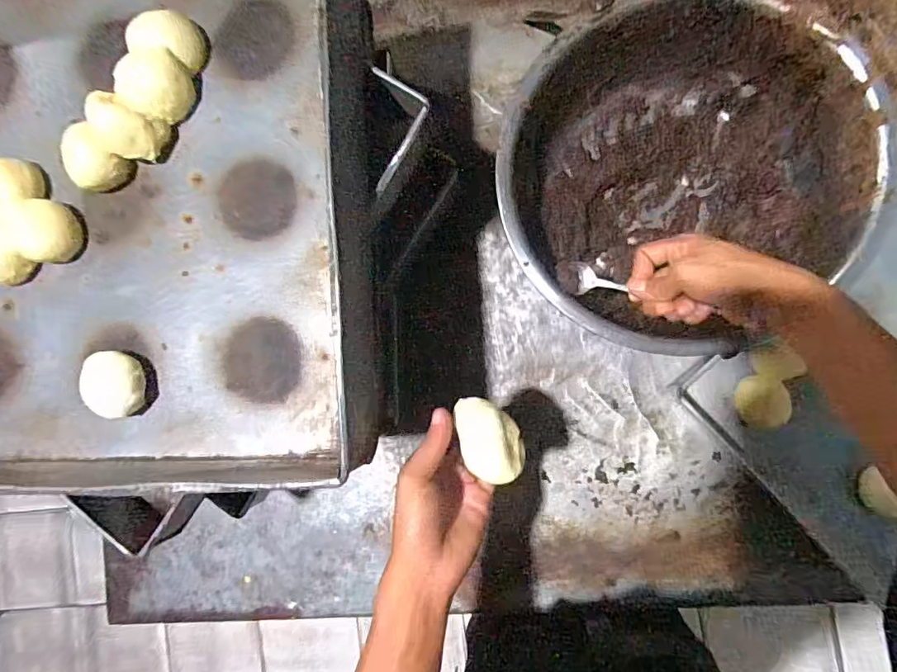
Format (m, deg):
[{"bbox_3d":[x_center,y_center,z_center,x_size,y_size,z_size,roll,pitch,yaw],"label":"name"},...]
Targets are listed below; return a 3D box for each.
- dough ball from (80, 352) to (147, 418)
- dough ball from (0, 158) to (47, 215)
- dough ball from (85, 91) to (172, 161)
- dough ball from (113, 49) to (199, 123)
[{"bbox_3d":[-0.271,0.038,0.401,0.041,0.024,0.050,6,89,10],"label":"dough ball"},{"bbox_3d":[-0.374,-0.122,0.416,0.048,0.031,0.040,-27,84,7],"label":"dough ball"},{"bbox_3d":[-0.259,-0.166,0.396,0.053,0.032,0.039,24,92,10],"label":"dough ball"},{"bbox_3d":[-0.236,-0.203,0.399,0.045,0.031,0.052,29,93,9],"label":"dough ball"}]

